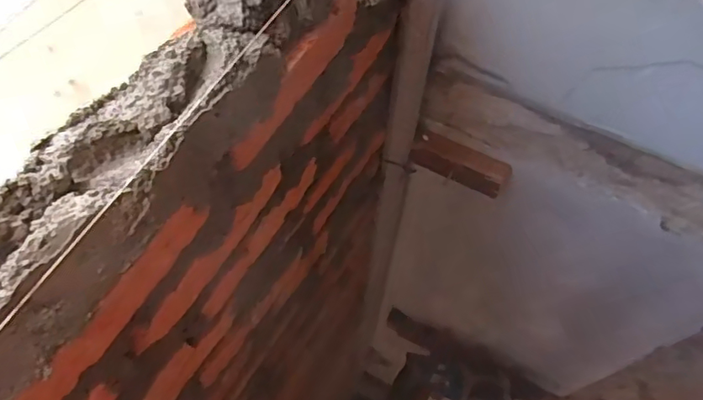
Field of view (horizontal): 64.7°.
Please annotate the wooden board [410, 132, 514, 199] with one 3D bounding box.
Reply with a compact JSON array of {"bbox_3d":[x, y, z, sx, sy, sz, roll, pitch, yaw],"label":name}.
[{"bbox_3d":[0.156,-0.051,0.798,0.138,0.048,0.034,23,64,10],"label":"wooden board"}]

